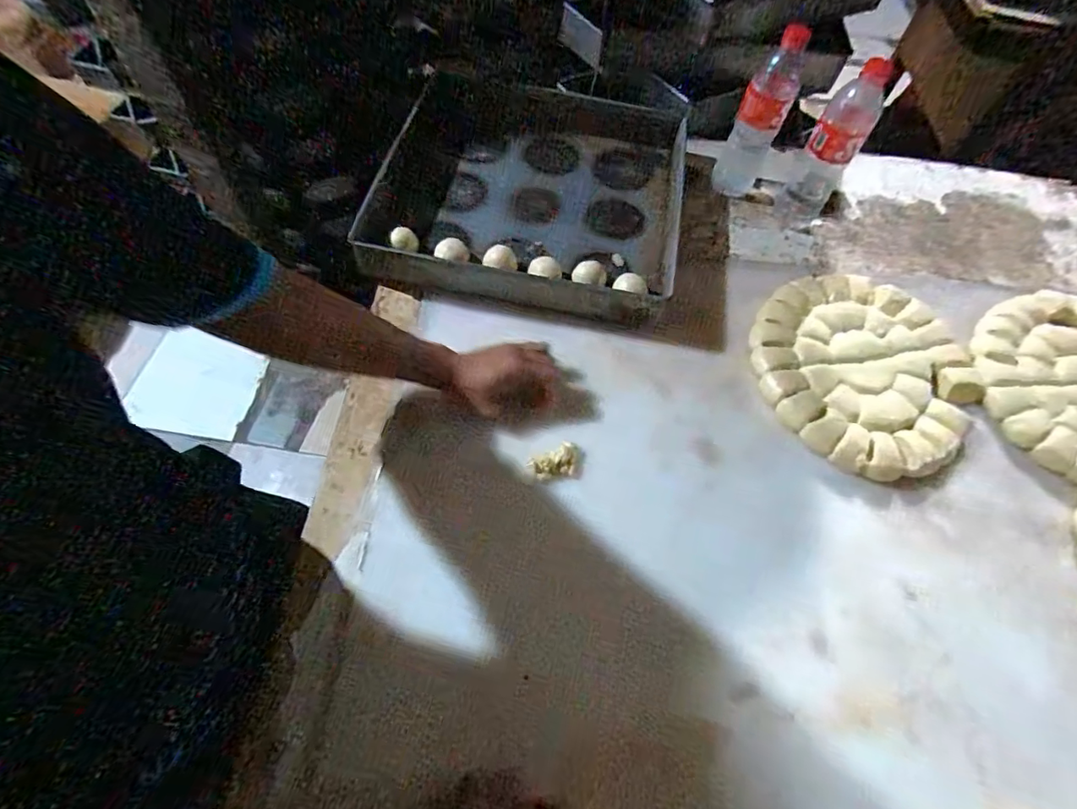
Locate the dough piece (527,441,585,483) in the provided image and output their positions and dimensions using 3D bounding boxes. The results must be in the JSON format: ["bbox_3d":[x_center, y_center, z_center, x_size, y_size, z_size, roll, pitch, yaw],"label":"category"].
[{"bbox_3d":[0.020,0.065,0.562,0.060,0.015,0.039,-3,60,-5],"label":"dough piece"}]

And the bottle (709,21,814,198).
[{"bbox_3d":[0.320,-0.415,0.738,0.065,0.224,0.058,23,61,10],"label":"bottle"}]

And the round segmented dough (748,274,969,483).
[{"bbox_3d":[0.414,-0.053,0.648,0.287,0.021,0.262,1,59,-2],"label":"round segmented dough"}]

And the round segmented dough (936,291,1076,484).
[{"bbox_3d":[0.686,-0.032,0.636,0.310,0.030,0.242,-31,66,-19],"label":"round segmented dough"}]

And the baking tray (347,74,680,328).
[{"bbox_3d":[0.001,-0.320,0.756,0.417,0.053,0.424,11,60,3],"label":"baking tray"}]

